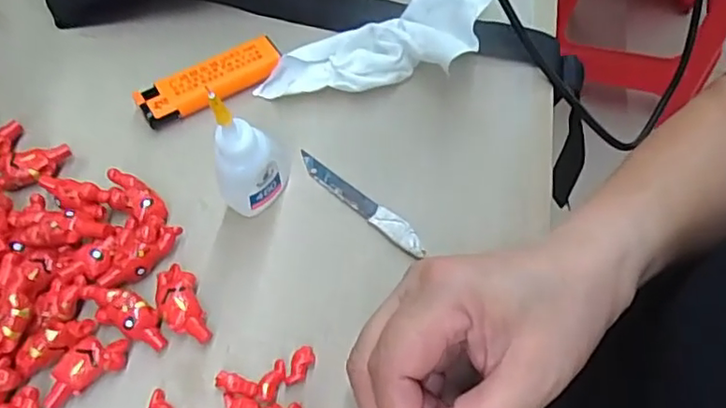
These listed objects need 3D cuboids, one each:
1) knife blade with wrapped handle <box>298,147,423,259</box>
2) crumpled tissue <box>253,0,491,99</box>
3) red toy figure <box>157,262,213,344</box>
[{"bbox_3d":[-0.001,0.000,0.305,0.080,0.007,0.011,38,68,18],"label":"knife blade with wrapped handle"},{"bbox_3d":[0.013,-0.086,0.334,0.139,0.019,0.046,-23,63,5],"label":"crumpled tissue"},{"bbox_3d":[-0.083,0.046,0.277,0.018,0.015,0.040,-21,64,-10],"label":"red toy figure"}]

